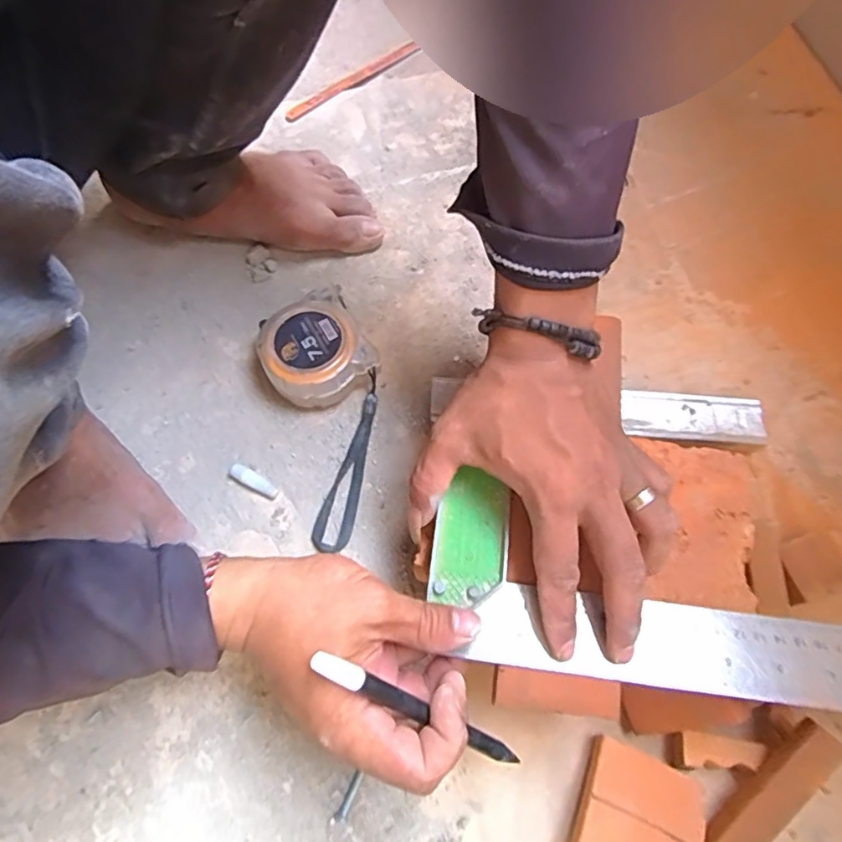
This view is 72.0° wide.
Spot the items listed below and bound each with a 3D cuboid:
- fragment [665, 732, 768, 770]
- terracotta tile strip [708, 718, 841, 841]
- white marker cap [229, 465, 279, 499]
[{"bbox_3d":[0.167,0.187,0.327,0.050,0.014,0.018,4,67,3],"label":"fragment"},{"bbox_3d":[0.179,0.200,0.302,0.020,0.010,0.099,40,89,17],"label":"terracotta tile strip"},{"bbox_3d":[-0.116,0.042,0.401,0.037,0.009,0.011,30,71,14],"label":"white marker cap"}]

